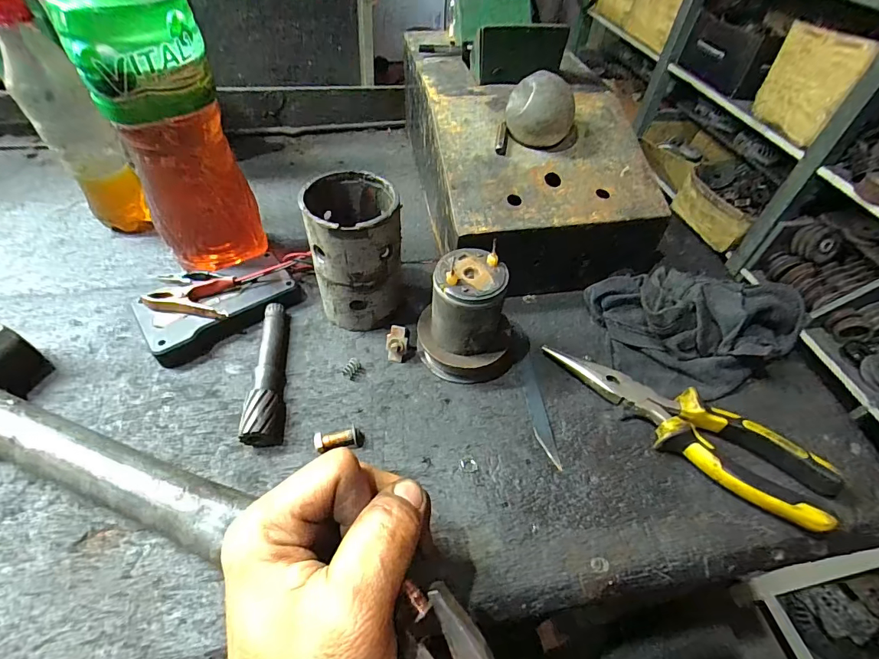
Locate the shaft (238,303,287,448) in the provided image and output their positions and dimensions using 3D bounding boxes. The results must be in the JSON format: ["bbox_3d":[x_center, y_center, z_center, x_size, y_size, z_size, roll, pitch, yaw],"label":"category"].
[{"bbox_3d":[-0.126,0.030,0.319,0.022,0.021,0.121,-5,49,-7],"label":"shaft"}]

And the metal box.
[{"bbox_3d":[0.075,-0.162,0.425,0.187,0.120,0.250,-6,49,-7],"label":"metal box"}]

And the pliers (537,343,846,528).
[{"bbox_3d":[0.167,0.064,0.303,0.190,0.022,0.050,32,55,23],"label":"pliers"}]

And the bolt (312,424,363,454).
[{"bbox_3d":[-0.068,0.075,0.290,0.031,0.011,0.012,-12,50,-12],"label":"bolt"}]

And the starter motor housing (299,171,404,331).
[{"bbox_3d":[-0.064,-0.056,0.336,0.066,0.109,0.069,-10,50,-11],"label":"starter motor housing"}]

